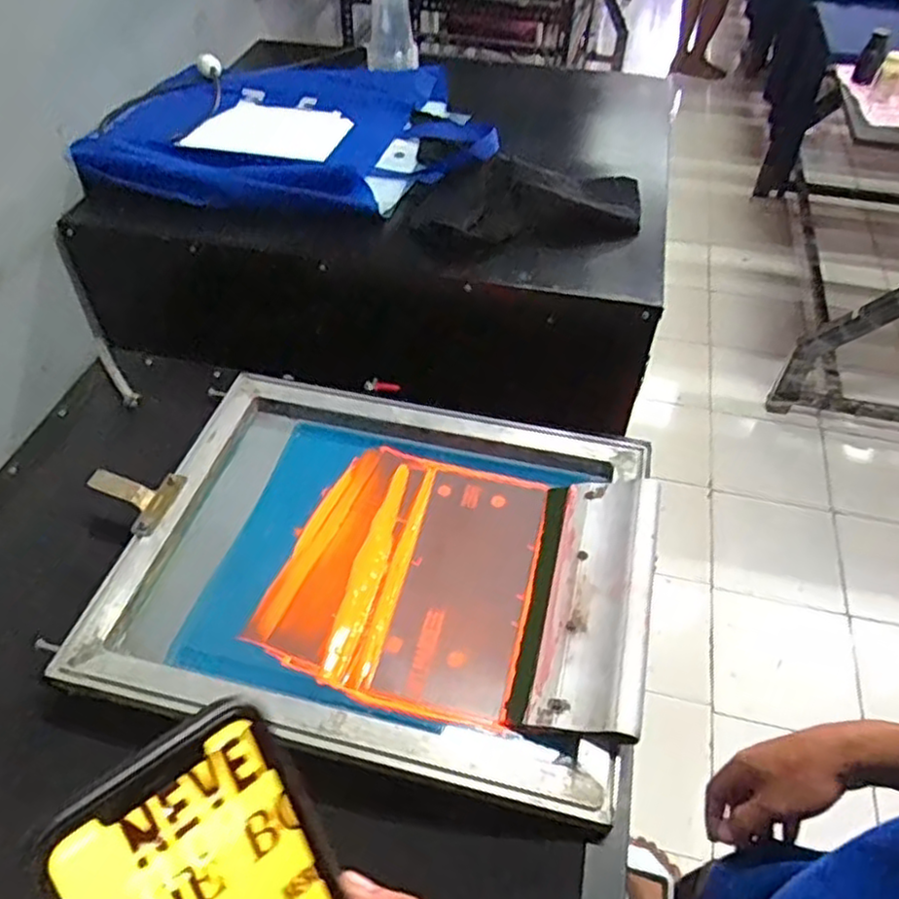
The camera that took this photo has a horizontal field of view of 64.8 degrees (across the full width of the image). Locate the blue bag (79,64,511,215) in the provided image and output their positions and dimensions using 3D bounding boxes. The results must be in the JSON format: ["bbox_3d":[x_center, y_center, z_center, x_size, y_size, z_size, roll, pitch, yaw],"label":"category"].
[{"bbox_3d":[-0.237,-0.492,1.095,0.599,0.073,0.454,1,48,0],"label":"blue bag"}]

